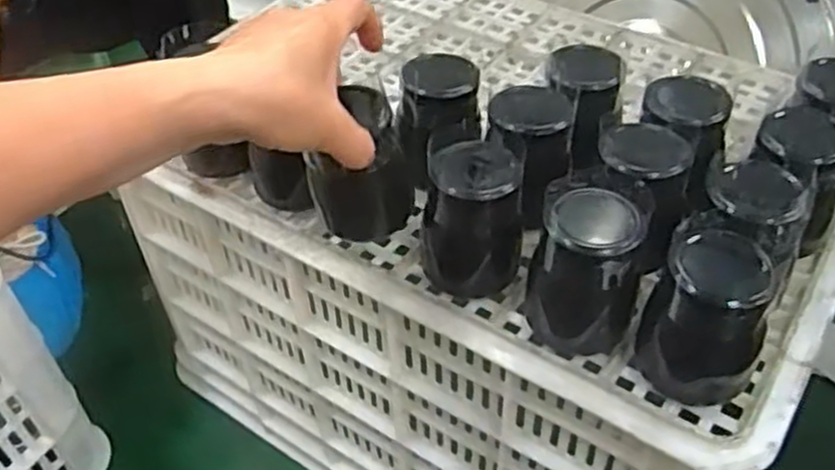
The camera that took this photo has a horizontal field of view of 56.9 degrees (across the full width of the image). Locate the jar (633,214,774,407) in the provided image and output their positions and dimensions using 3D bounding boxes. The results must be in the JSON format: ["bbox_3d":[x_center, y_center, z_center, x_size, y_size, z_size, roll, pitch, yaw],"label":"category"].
[{"bbox_3d":[0.168,0.047,0.448,0.066,0.094,0.059,29,54,27],"label":"jar"}]

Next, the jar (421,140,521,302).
[{"bbox_3d":[0.036,-0.009,0.511,0.066,0.097,0.057,-1,46,2],"label":"jar"}]

